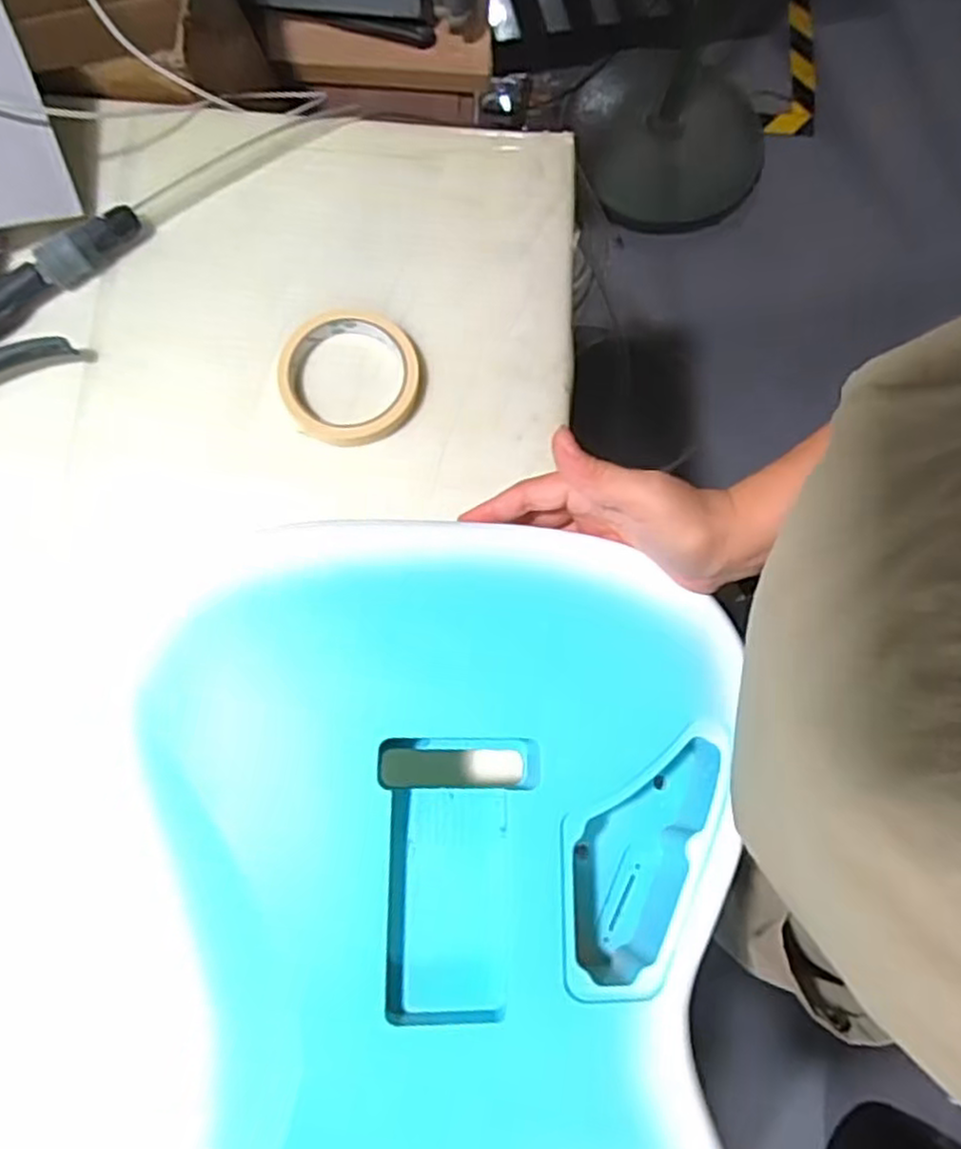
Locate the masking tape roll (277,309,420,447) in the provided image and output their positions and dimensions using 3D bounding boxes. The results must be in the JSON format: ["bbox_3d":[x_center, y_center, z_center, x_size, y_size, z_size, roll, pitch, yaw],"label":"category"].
[{"bbox_3d":[-0.090,-0.136,0.497,0.094,0.013,0.098,1,78,-3],"label":"masking tape roll"}]

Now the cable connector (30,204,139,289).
[{"bbox_3d":[-0.274,-0.230,0.503,0.074,0.023,0.027,-44,84,-11],"label":"cable connector"}]

